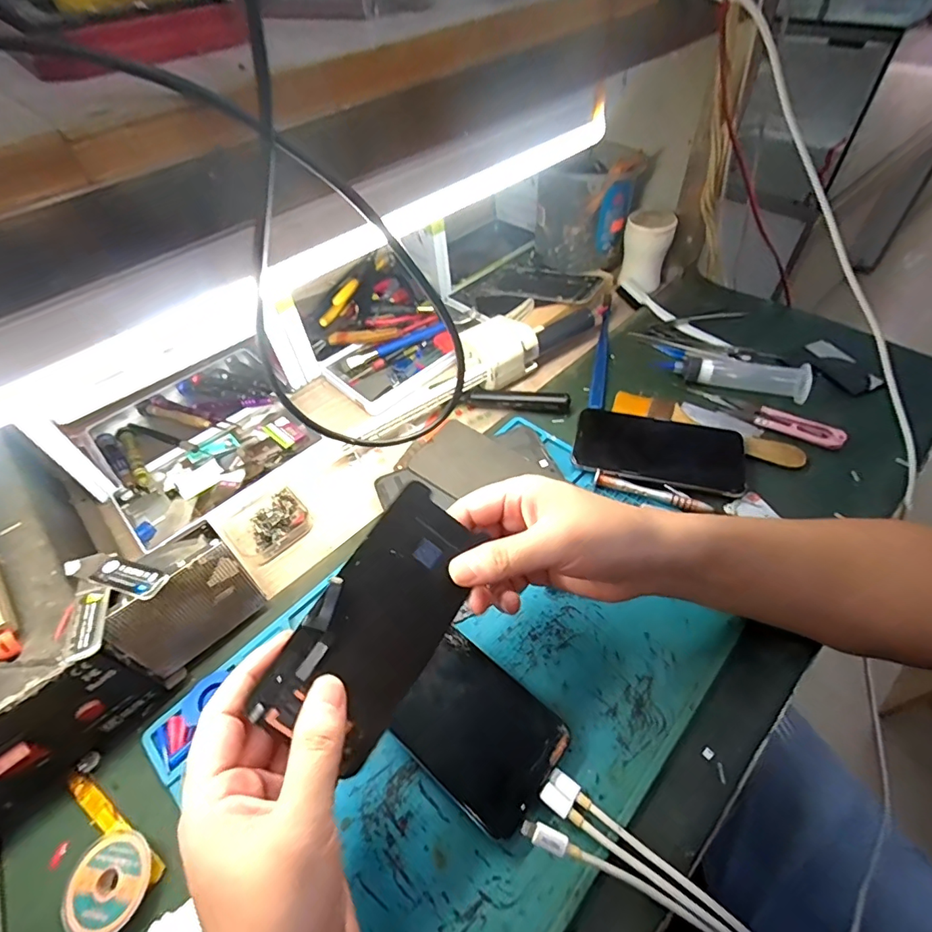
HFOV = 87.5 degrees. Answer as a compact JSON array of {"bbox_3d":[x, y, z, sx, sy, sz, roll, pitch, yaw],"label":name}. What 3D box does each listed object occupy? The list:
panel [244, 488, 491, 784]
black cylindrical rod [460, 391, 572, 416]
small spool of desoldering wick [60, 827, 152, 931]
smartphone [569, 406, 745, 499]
[{"bbox_3d":[-0.043,0.080,0.258,0.065,0.004,0.134,38,65,-6],"label":"panel"},{"bbox_3d":[0.049,-0.066,0.483,0.106,0.013,0.018,7,51,10],"label":"black cylindrical rod"},{"bbox_3d":[-0.194,0.225,0.264,0.048,0.013,0.044,-2,50,3],"label":"small spool of desoldering wick"},{"bbox_3d":[0.170,-0.014,0.431,0.141,0.011,0.071,11,52,13],"label":"smartphone"}]

